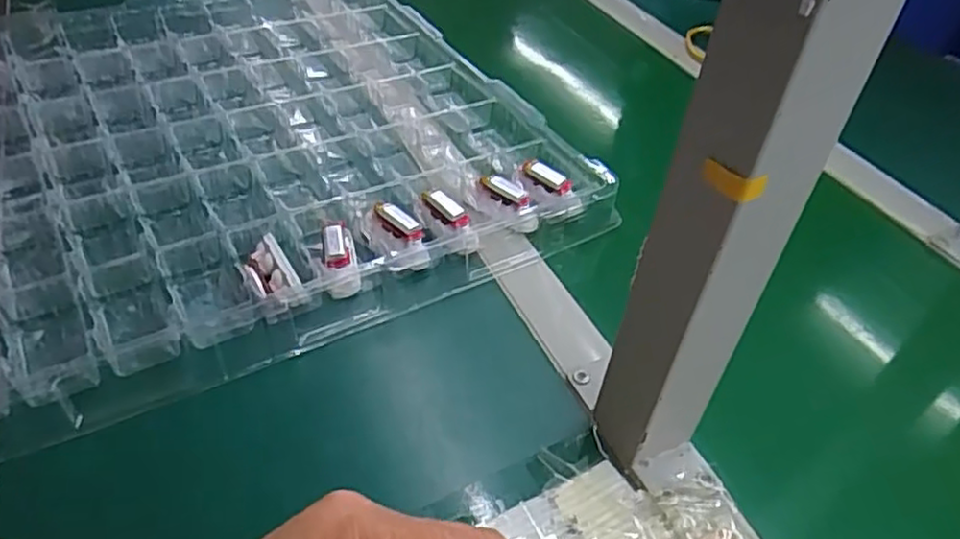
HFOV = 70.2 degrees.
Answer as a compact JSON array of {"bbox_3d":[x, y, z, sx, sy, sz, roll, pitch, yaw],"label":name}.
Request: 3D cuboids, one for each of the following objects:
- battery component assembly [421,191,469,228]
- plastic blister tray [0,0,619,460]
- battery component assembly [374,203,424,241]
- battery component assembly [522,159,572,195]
[{"bbox_3d":[-0.026,-0.042,0.485,0.013,0.013,0.042,-30,54,-33],"label":"battery component assembly"},{"bbox_3d":[-0.207,-0.114,0.562,0.468,0.043,0.485,-20,49,-26],"label":"plastic blister tray"},{"bbox_3d":[-0.056,-0.033,0.471,0.015,0.014,0.044,-29,53,-32],"label":"battery component assembly"},{"bbox_3d":[0.050,-0.070,0.520,0.040,0.014,0.016,31,48,24],"label":"battery component assembly"}]

